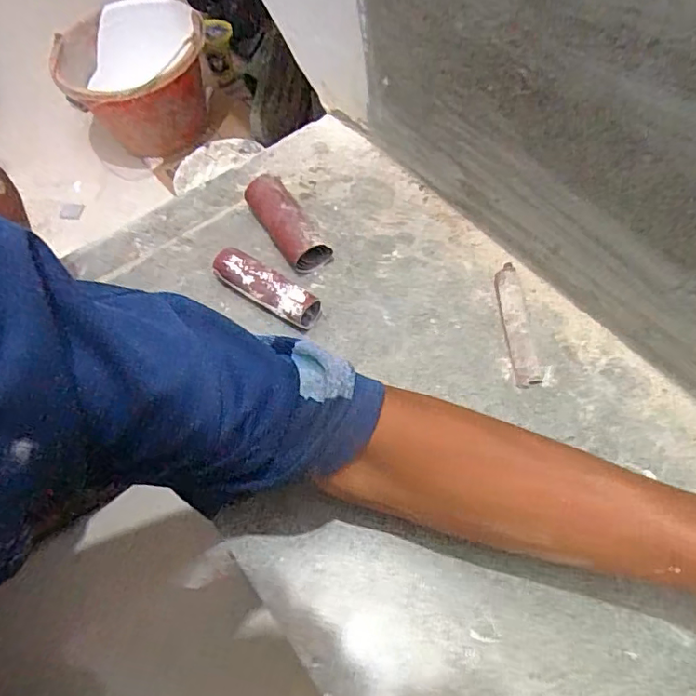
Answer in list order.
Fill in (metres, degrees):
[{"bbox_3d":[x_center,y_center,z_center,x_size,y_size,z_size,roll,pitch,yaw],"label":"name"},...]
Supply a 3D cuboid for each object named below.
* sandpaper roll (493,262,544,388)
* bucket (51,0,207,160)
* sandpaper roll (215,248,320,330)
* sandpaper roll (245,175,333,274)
[{"bbox_3d":[0.129,-0.019,0.416,0.019,0.014,0.102,-4,58,1],"label":"sandpaper roll"},{"bbox_3d":[-0.351,-0.449,0.938,0.228,0.183,0.228,-2,59,4],"label":"bucket"},{"bbox_3d":[-0.066,-0.048,0.439,0.105,0.020,0.026,33,66,21],"label":"sandpaper roll"},{"bbox_3d":[-0.053,-0.108,0.472,0.033,0.032,0.098,-28,61,-13],"label":"sandpaper roll"}]

